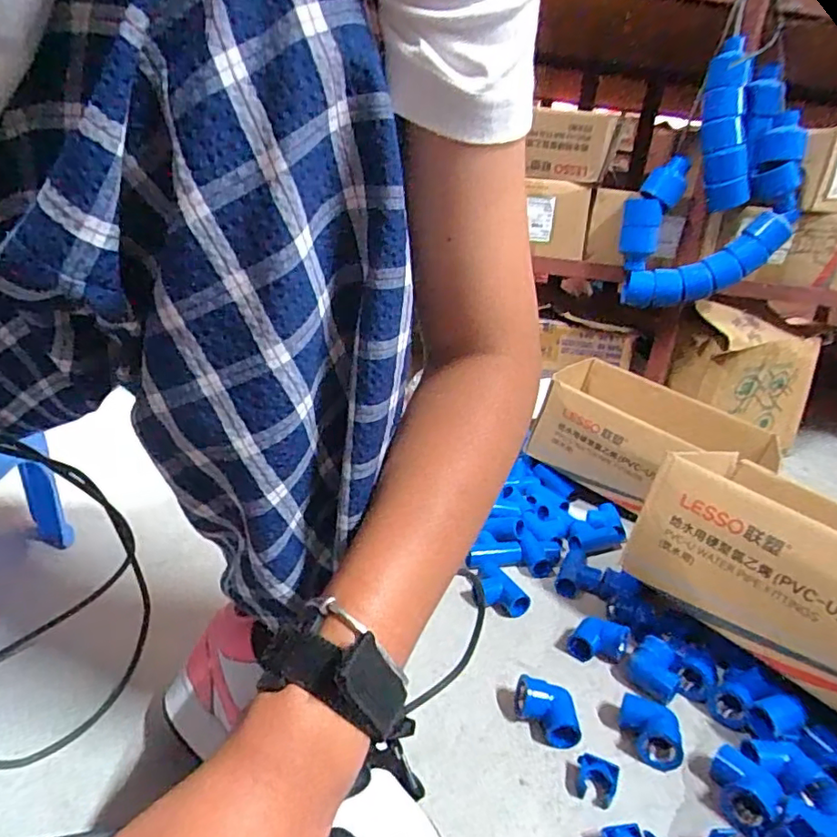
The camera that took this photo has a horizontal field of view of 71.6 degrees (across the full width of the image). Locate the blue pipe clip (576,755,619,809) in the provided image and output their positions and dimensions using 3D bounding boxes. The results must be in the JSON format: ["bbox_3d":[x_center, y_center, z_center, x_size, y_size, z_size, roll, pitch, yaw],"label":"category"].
[{"bbox_3d":[0.128,0.259,0.417,0.027,0.016,0.025,13,22,18],"label":"blue pipe clip"}]

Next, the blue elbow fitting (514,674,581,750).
[{"bbox_3d":[0.101,0.232,0.460,0.042,0.029,0.051,7,21,2],"label":"blue elbow fitting"}]

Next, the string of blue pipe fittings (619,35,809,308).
[{"bbox_3d":[0.467,-0.358,0.914,0.246,0.342,0.089,2,27,-7],"label":"string of blue pipe fittings"}]

